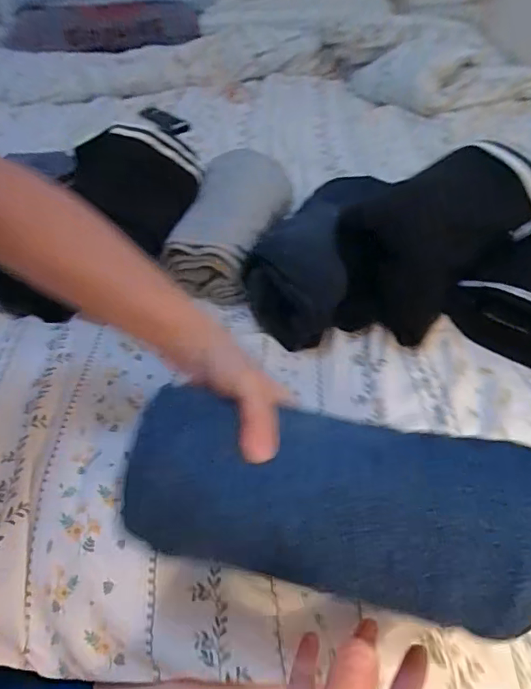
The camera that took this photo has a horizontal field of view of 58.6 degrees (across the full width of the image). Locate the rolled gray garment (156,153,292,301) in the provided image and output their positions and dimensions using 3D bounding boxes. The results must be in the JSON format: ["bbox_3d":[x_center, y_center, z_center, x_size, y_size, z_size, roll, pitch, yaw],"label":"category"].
[{"bbox_3d":[-0.039,-0.164,0.651,0.124,0.094,0.265,8,46,13],"label":"rolled gray garment"}]

